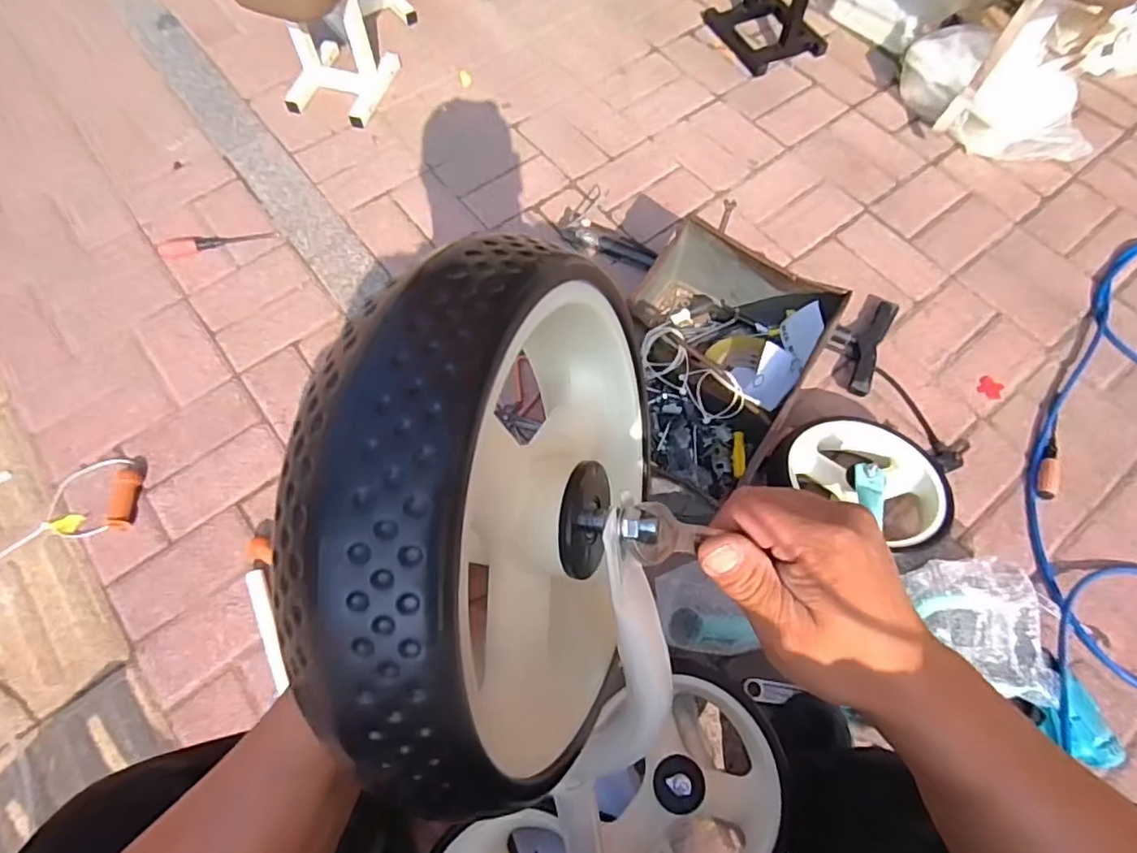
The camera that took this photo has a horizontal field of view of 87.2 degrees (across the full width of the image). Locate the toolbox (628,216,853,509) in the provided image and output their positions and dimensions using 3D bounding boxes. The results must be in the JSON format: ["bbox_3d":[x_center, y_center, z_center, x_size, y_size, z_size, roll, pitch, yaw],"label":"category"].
[{"bbox_3d":[0.206,-0.106,0.909,0.276,0.152,0.336,32,69,11],"label":"toolbox"}]

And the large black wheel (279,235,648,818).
[{"bbox_3d":[-0.017,0.029,0.249,0.041,0.221,0.216,0,60,20],"label":"large black wheel"}]

